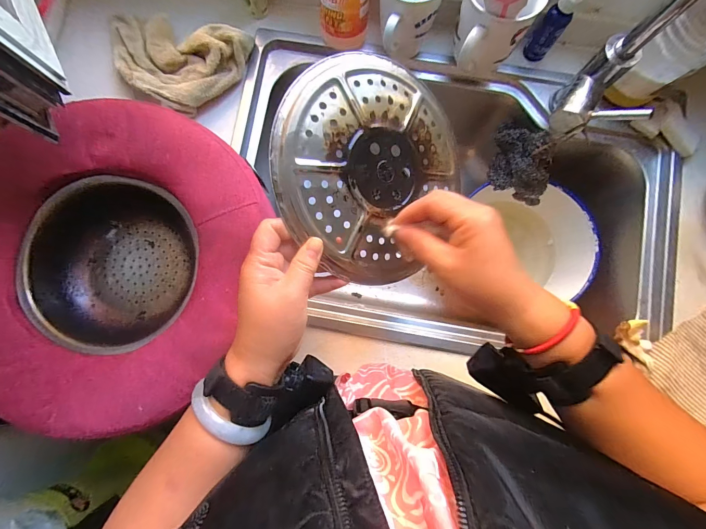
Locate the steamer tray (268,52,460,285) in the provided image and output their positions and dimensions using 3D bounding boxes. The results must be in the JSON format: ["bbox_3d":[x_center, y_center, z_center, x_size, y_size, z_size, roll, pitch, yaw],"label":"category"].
[{"bbox_3d":[0.018,-0.093,0.303,0.179,0.010,0.197,35,77,-25],"label":"steamer tray"}]

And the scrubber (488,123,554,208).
[{"bbox_3d":[0.278,-0.167,0.543,0.085,0.072,0.112,6,83,3],"label":"scrubber"}]

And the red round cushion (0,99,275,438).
[{"bbox_3d":[-0.296,-0.010,0.371,0.336,0.070,0.358,0,82,2],"label":"red round cushion"}]

